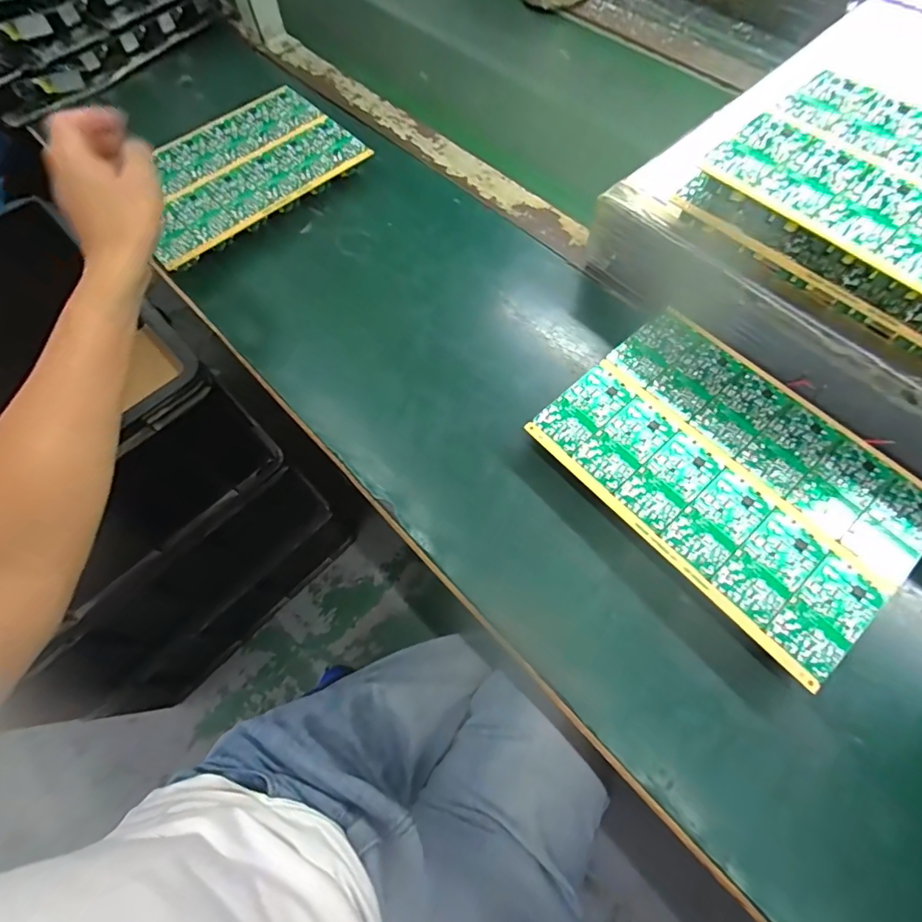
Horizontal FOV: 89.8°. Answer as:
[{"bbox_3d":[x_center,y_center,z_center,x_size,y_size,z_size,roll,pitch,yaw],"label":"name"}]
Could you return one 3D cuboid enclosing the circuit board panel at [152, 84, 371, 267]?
[{"bbox_3d":[-0.240,-0.311,0.500,0.236,0.023,0.170,-40,69,-15],"label":"circuit board panel"}]

